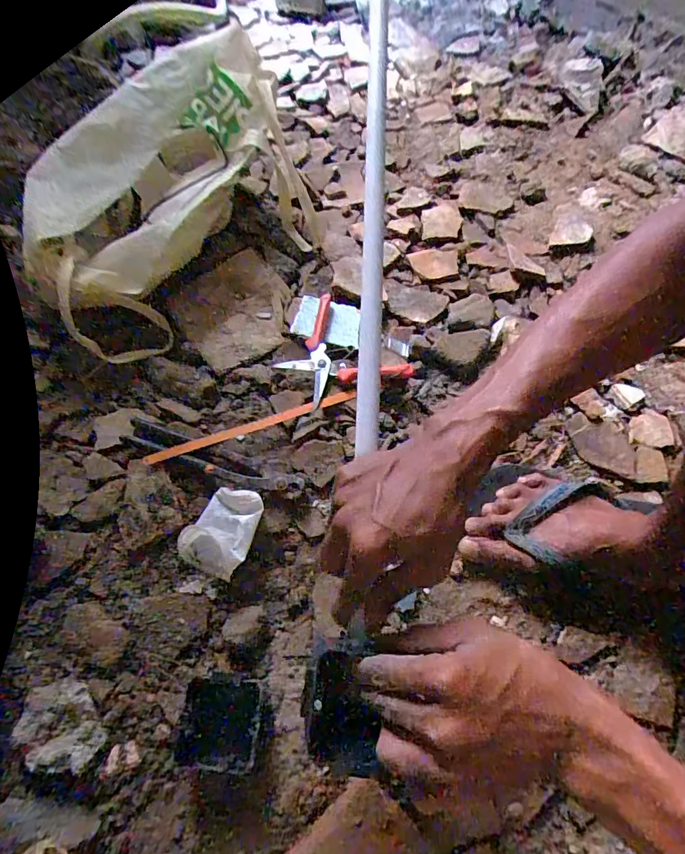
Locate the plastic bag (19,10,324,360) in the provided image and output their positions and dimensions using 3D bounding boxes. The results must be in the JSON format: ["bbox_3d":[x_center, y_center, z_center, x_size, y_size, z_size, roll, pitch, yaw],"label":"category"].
[{"bbox_3d":[-0.226,-0.313,0.601,0.236,0.193,0.414,42,70,17],"label":"plastic bag"}]

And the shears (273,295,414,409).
[{"bbox_3d":[-0.011,-0.090,0.587,0.124,0.022,0.168,-39,71,-18],"label":"shears"}]

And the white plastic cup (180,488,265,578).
[{"bbox_3d":[-0.126,0.107,0.486,0.071,0.034,0.090,22,66,9],"label":"white plastic cup"}]

